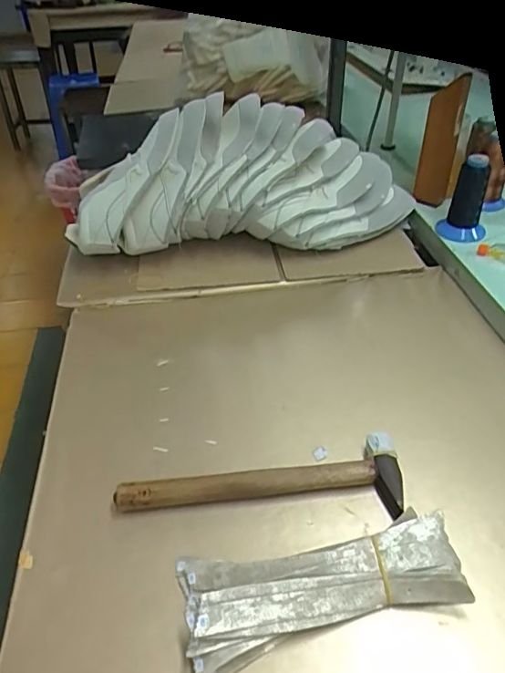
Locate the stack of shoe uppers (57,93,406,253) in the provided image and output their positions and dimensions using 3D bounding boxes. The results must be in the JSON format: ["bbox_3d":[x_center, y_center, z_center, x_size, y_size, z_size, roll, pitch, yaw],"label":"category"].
[{"bbox_3d":[-0.010,-0.217,0.770,0.497,0.192,0.141,-6,39,-4],"label":"stack of shoe uppers"}]

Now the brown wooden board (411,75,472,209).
[{"bbox_3d":[0.290,-0.291,0.819,0.052,0.196,0.022,7,40,13],"label":"brown wooden board"}]

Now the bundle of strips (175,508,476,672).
[{"bbox_3d":[0.052,0.184,0.399,0.207,0.032,0.080,-11,39,-9],"label":"bundle of strips"}]

